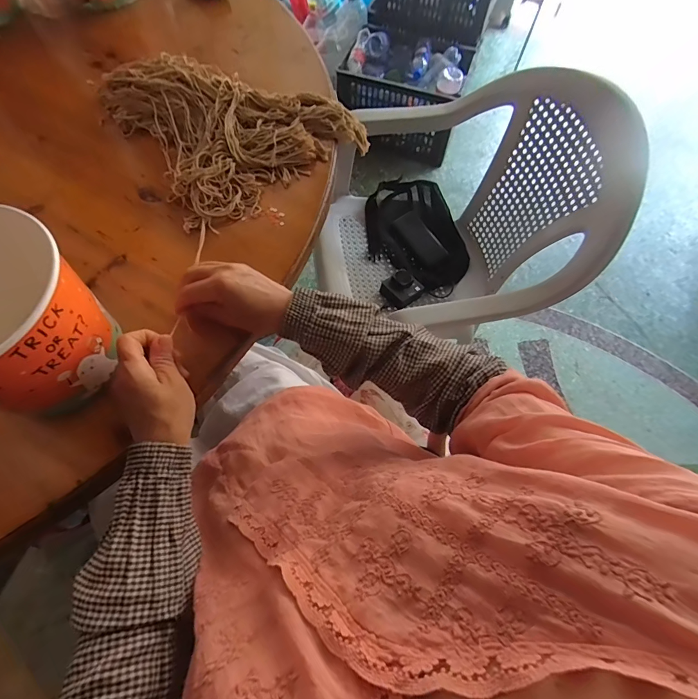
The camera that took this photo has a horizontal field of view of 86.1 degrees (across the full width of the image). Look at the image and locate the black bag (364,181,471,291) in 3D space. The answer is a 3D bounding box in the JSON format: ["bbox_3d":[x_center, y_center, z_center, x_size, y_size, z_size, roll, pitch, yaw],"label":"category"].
[{"bbox_3d":[0.162,-0.283,0.928,0.219,0.078,0.301,-28,70,-13],"label":"black bag"}]

